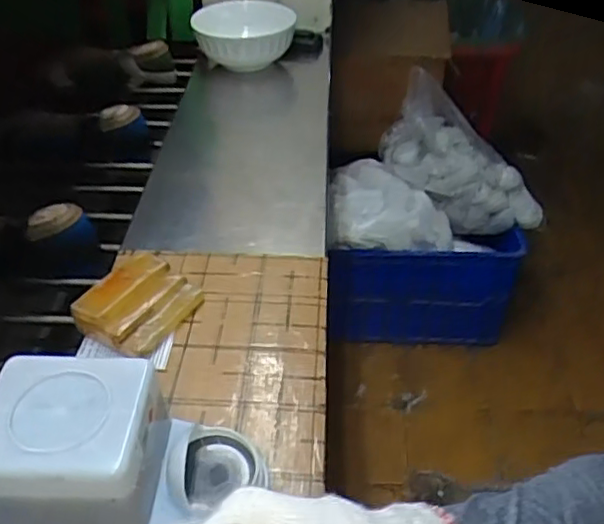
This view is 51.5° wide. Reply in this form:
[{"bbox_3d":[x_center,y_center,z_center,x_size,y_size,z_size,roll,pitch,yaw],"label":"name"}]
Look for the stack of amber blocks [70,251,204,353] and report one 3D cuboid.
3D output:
[{"bbox_3d":[-0.157,0.038,0.605,0.082,0.036,0.104,25,47,25],"label":"stack of amber blocks"}]

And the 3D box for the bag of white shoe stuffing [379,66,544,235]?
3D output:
[{"bbox_3d":[0.357,-0.231,1.469,0.467,0.227,0.147,39,41,-17],"label":"bag of white shoe stuffing"}]

